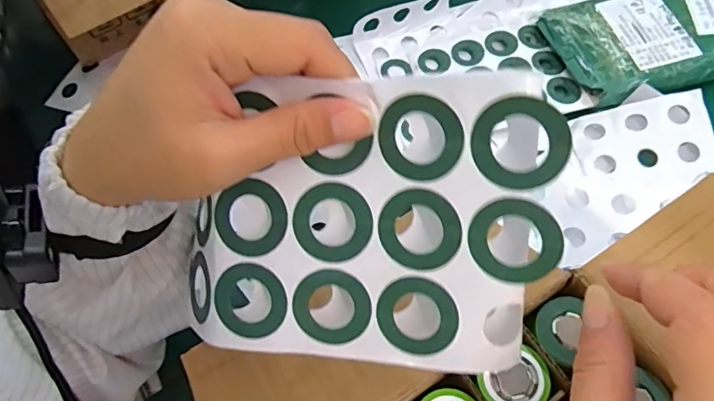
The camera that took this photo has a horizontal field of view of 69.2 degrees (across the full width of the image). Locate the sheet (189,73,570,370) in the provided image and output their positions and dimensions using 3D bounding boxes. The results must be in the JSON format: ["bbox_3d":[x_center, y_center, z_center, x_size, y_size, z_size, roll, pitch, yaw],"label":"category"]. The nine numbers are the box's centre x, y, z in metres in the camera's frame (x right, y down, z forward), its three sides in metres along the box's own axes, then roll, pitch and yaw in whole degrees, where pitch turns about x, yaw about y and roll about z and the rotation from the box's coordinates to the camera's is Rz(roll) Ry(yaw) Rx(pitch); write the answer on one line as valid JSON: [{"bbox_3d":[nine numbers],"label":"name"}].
[{"bbox_3d":[-0.001,0.010,0.196,0.139,0.012,0.107,2,103,16],"label":"sheet"}]

